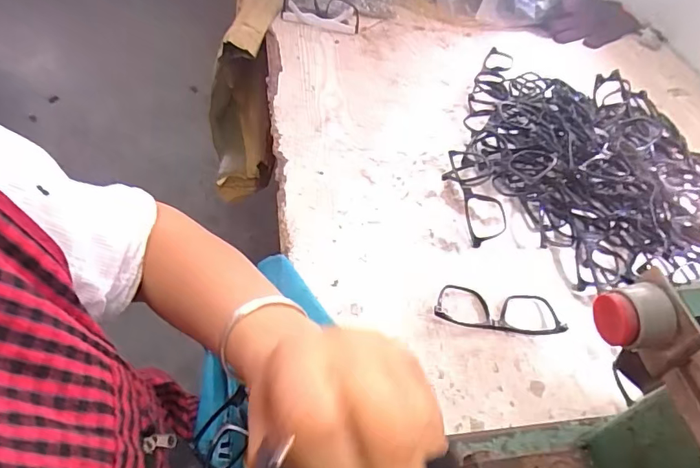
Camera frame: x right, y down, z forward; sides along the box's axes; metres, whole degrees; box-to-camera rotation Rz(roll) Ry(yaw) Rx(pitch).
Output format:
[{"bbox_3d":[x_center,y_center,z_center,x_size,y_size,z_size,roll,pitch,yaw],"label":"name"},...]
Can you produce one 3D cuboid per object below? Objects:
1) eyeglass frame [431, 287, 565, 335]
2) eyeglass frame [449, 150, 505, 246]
[{"bbox_3d":[0.173,0.086,0.551,0.147,0.019,0.054,7,50,0],"label":"eyeglass frame"},{"bbox_3d":[0.185,-0.054,0.659,0.061,0.036,0.150,-5,51,-10],"label":"eyeglass frame"}]

